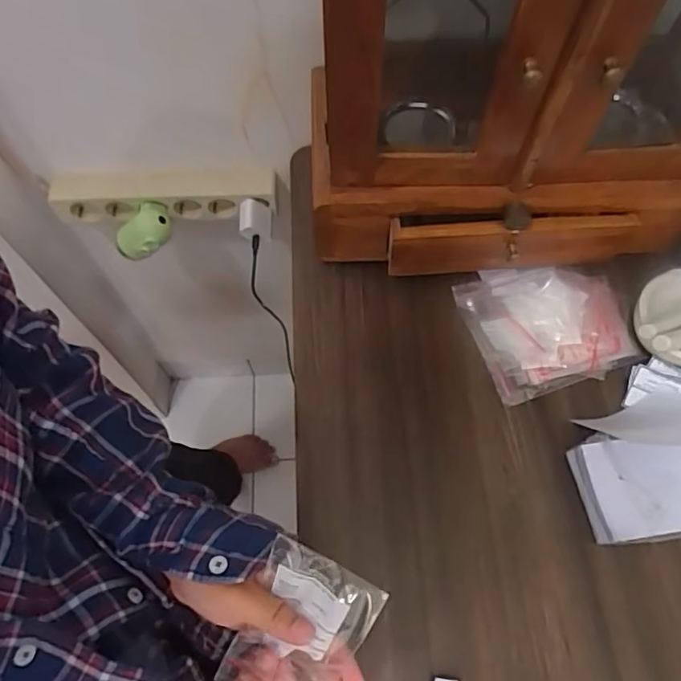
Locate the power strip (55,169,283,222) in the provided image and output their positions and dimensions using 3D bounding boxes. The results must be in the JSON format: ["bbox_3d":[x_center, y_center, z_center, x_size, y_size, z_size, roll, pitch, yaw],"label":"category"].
[{"bbox_3d":[-0.233,-0.193,0.748,0.289,0.052,0.039,-2,64,0],"label":"power strip"}]

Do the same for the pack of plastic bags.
[{"bbox_3d":[0.208,-0.019,0.573,0.143,0.038,0.136,-17,65,-8],"label":"pack of plastic bags"}]

